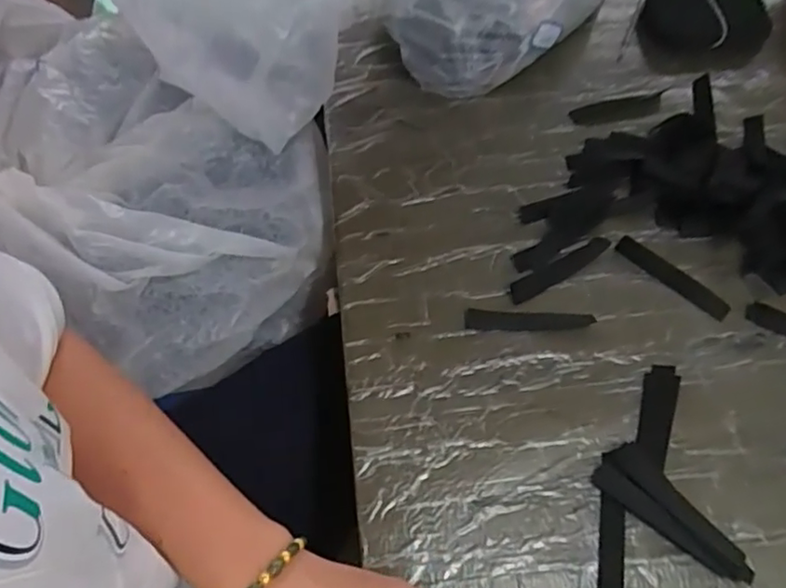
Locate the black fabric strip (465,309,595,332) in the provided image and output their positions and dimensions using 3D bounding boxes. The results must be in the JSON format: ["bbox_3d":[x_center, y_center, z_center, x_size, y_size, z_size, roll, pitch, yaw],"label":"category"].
[{"bbox_3d":[0.100,0.020,0.433,0.092,0.004,0.016,2,60,2],"label":"black fabric strip"}]

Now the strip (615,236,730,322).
[{"bbox_3d":[0.212,-0.014,0.448,0.091,0.006,0.018,38,68,20],"label":"strip"}]

